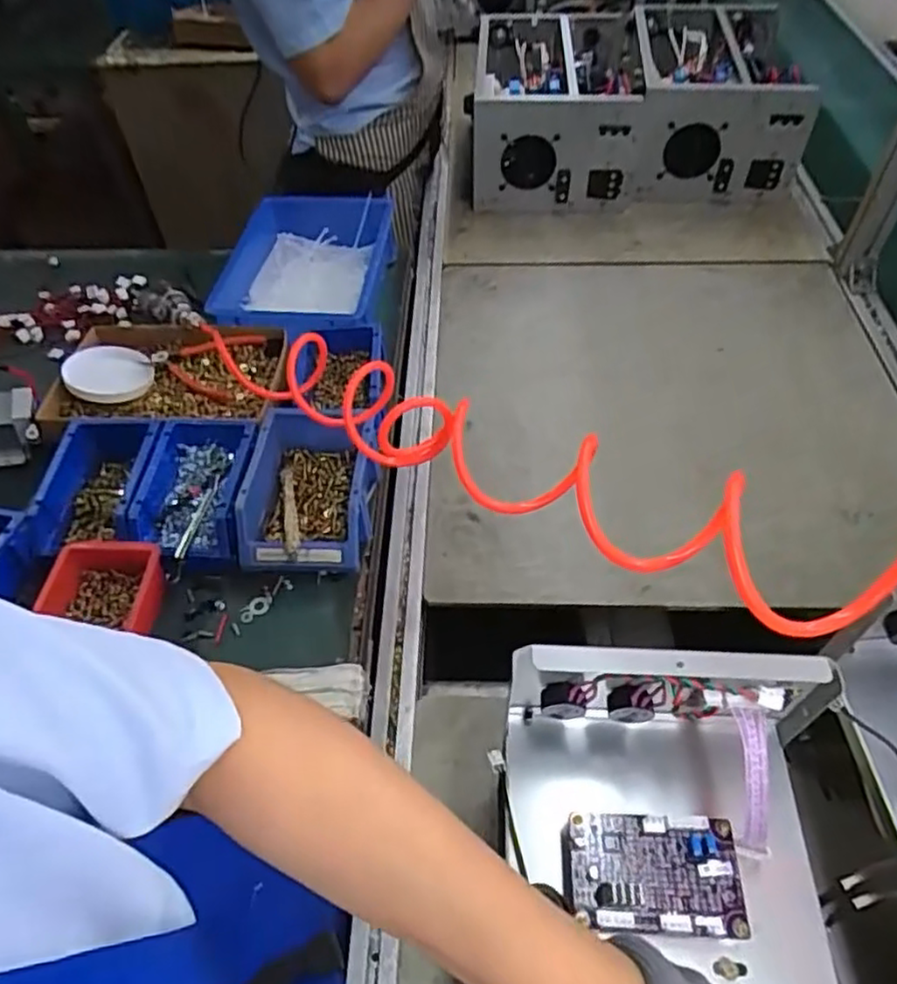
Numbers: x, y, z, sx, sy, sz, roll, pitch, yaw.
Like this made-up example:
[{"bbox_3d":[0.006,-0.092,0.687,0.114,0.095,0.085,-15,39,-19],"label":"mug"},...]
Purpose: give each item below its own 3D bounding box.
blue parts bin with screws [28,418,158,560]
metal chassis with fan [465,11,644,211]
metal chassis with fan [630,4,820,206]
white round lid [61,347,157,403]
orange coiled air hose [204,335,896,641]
[{"bbox_3d":[-0.374,-0.010,0.754,0.104,0.062,0.149,-2,52,0],"label":"blue parts bin with screws"},{"bbox_3d":[0.186,-0.669,1.200,0.265,0.177,0.366,4,52,4],"label":"metal chassis with fan"},{"bbox_3d":[0.447,-0.681,1.197,0.262,0.180,0.372,3,52,4],"label":"metal chassis with fan"},{"bbox_3d":[-0.410,-0.140,0.830,0.100,0.013,0.082,5,59,-11],"label":"white round lid"},{"bbox_3d":[0.051,-0.037,0.555,0.118,0.101,0.918,-38,37,-24],"label":"orange coiled air hose"}]

